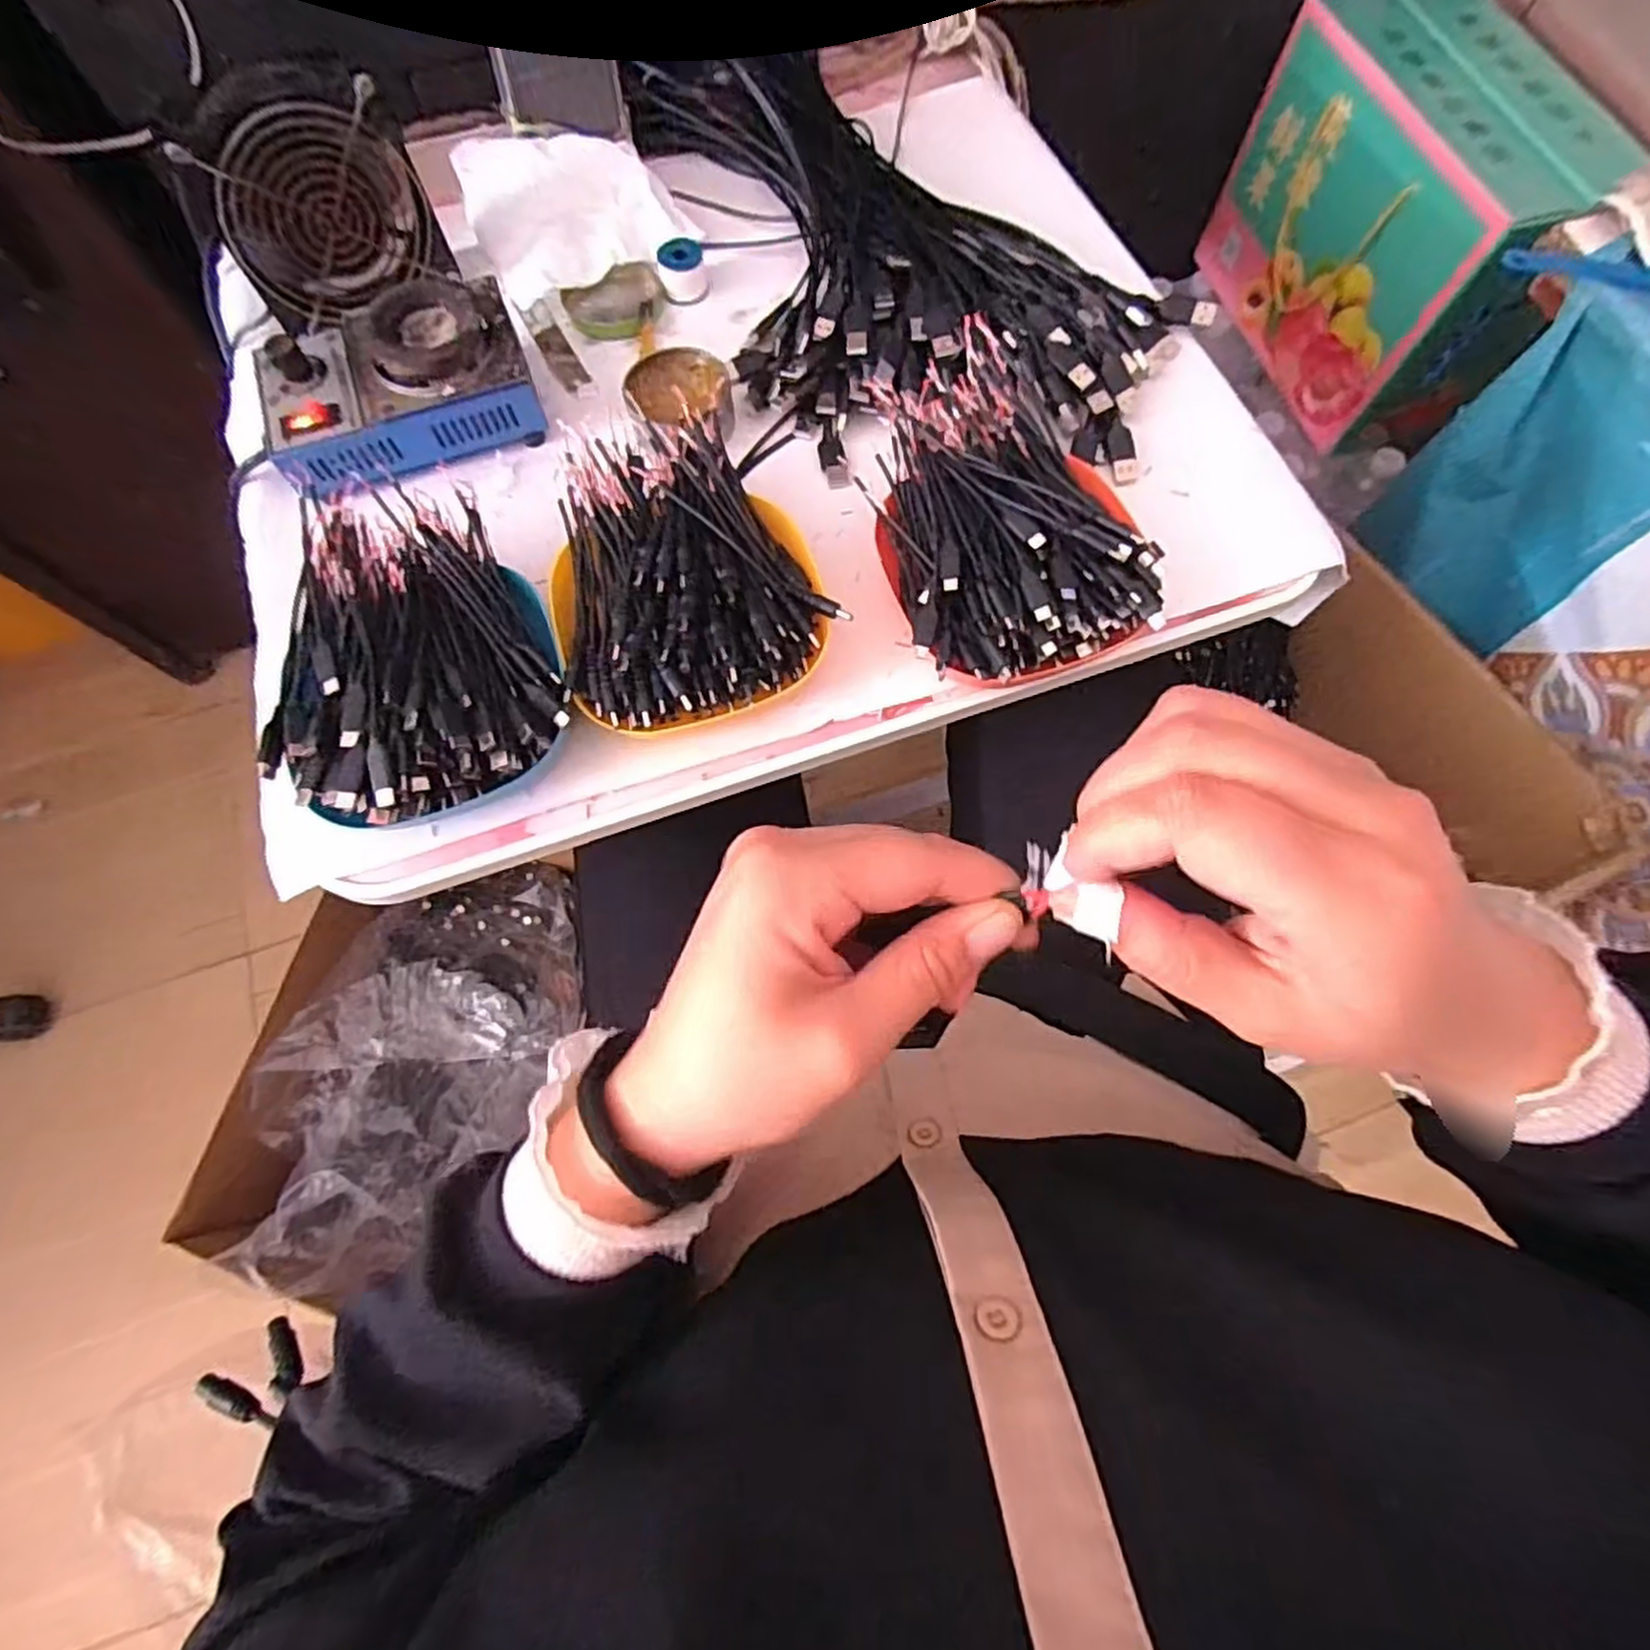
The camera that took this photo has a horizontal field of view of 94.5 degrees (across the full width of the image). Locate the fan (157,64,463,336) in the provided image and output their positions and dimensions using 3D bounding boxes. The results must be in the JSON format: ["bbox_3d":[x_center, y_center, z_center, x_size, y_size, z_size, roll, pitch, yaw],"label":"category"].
[{"bbox_3d":[-0.303,-0.374,0.458,0.118,0.114,0.028,-33,67,-13],"label":"fan"}]

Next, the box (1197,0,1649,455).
[{"bbox_3d":[0.566,-0.600,0.767,0.150,0.235,0.330,-17,72,-5],"label":"box"}]

